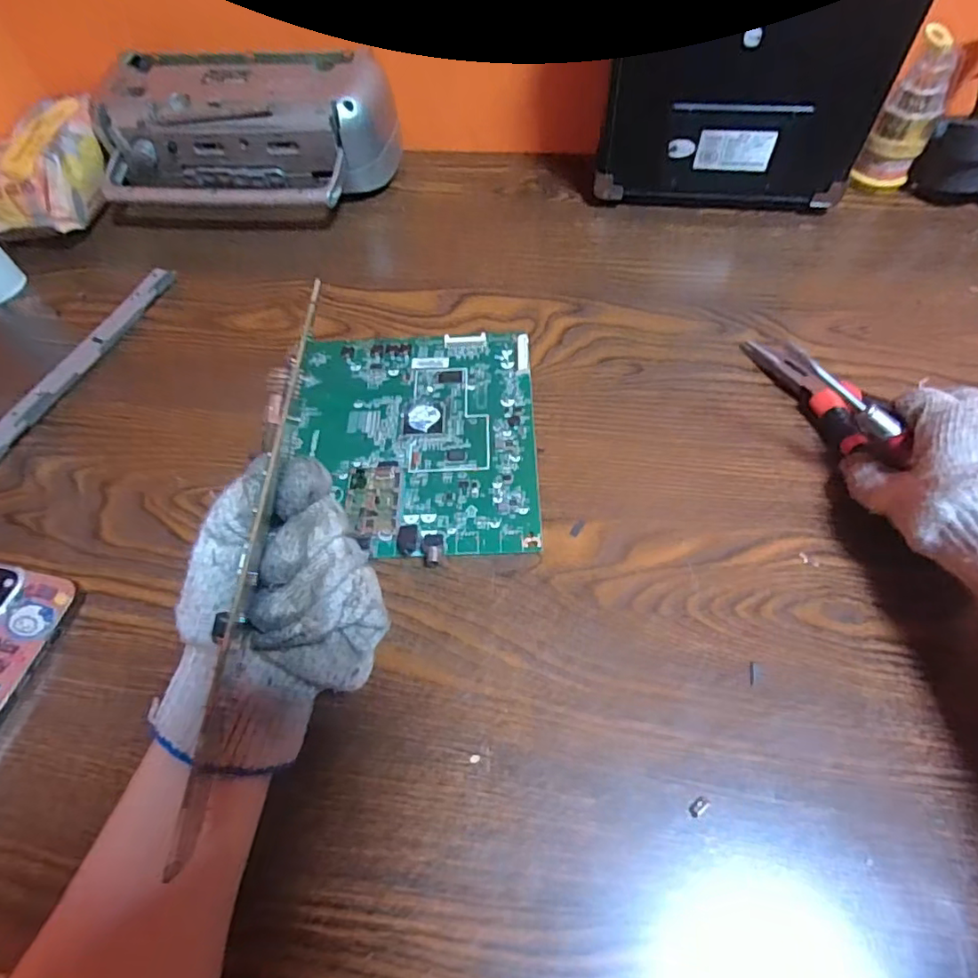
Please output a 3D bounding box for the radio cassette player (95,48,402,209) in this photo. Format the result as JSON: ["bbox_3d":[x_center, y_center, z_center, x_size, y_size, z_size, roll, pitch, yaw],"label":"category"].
[{"bbox_3d":[-0.211,-0.318,0.518,0.243,0.097,0.152,1,57,4],"label":"radio cassette player"}]

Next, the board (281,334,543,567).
[{"bbox_3d":[-0.053,-0.038,0.391,0.166,0.012,0.181,-1,59,1],"label":"board"}]

